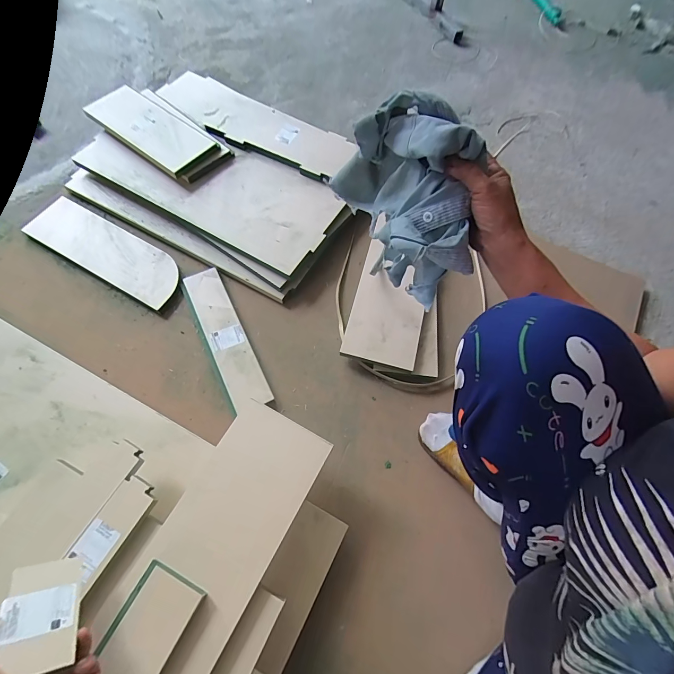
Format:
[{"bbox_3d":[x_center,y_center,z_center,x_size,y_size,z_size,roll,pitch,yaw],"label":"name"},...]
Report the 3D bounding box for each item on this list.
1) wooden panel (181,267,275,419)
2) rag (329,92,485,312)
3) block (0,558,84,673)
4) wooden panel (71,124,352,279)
[{"bbox_3d":[-0.211,0.000,0.666,0.075,0.023,0.290,-24,68,-13],"label":"wooden panel"},{"bbox_3d":[0.088,-0.160,0.429,0.102,0.169,0.200,-17,67,-11],"label":"rag"},{"bbox_3d":[-0.288,0.270,0.351,0.063,0.007,0.091,18,31,-33],"label":"block"},{"bbox_3d":[-0.259,-0.334,0.762,0.544,0.022,0.226,28,69,6],"label":"wooden panel"}]

